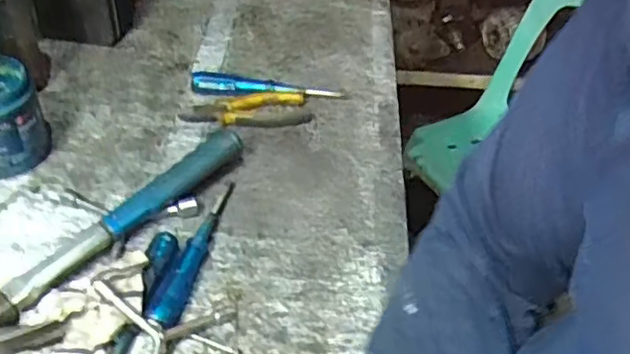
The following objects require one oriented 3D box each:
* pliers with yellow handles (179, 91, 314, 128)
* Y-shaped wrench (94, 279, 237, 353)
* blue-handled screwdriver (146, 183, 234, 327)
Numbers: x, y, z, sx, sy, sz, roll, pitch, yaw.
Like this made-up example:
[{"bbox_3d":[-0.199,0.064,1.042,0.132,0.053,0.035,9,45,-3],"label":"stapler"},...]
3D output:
[{"bbox_3d":[-0.083,-0.080,0.799,0.153,0.015,0.050,-8,46,-13],"label":"pliers with yellow handles"},{"bbox_3d":[-0.115,0.130,0.555,0.105,0.039,0.119,-17,48,-21],"label":"Y-shaped wrench"},{"bbox_3d":[-0.113,0.068,0.640,0.028,0.025,0.193,14,45,9],"label":"blue-handled screwdriver"}]

